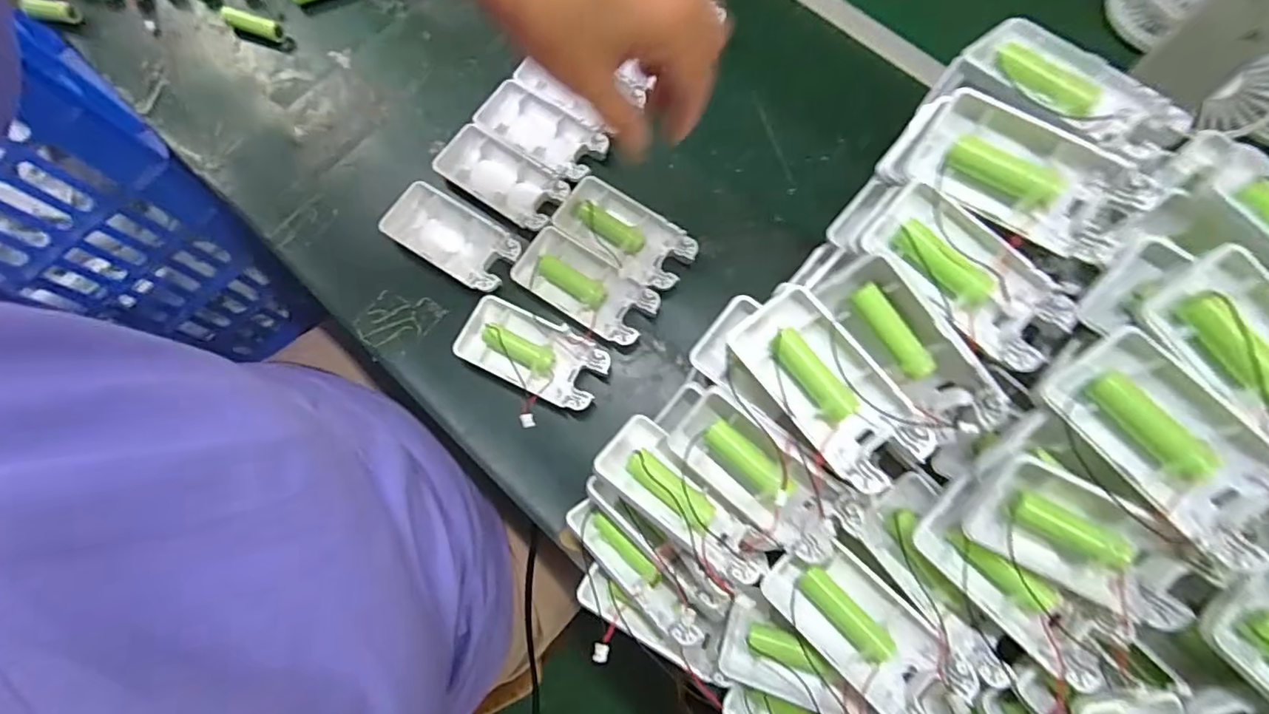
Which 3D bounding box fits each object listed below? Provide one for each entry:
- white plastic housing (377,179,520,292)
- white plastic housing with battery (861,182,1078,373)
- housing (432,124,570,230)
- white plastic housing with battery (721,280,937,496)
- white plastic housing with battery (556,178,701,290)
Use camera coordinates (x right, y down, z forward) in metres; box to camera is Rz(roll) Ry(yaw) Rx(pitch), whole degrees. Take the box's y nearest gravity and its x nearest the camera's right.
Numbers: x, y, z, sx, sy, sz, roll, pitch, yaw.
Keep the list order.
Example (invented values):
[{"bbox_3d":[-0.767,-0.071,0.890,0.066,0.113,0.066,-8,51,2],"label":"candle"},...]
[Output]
[{"bbox_3d":[-0.123,-0.080,0.392,0.095,0.018,0.045,31,76,9],"label":"white plastic housing"},{"bbox_3d":[0.151,-0.036,0.265,0.043,0.019,0.092,-43,78,-11],"label":"white plastic housing with battery"},{"bbox_3d":[-0.091,-0.122,0.401,0.092,0.016,0.045,35,77,10],"label":"housing"},{"bbox_3d":[0.086,0.014,0.263,0.043,0.018,0.094,-36,77,-9],"label":"white plastic housing with battery"},{"bbox_3d":[-0.008,-0.081,0.386,0.094,0.013,0.046,33,77,9],"label":"white plastic housing with battery"}]

